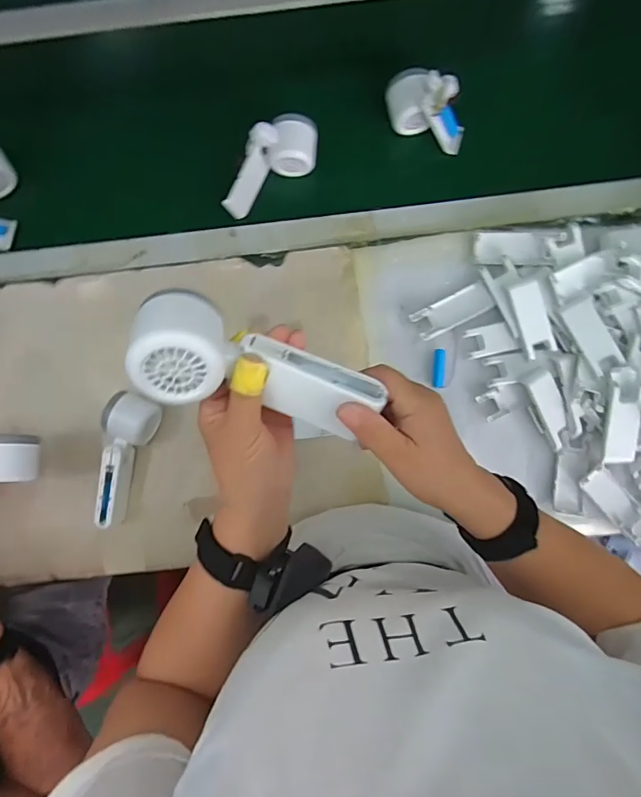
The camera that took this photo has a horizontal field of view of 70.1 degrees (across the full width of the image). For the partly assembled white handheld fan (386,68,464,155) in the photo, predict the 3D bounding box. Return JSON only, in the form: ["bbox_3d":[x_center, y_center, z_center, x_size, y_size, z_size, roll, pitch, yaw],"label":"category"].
[{"bbox_3d":[0.137,-0.372,0.583,0.109,0.068,0.058,14,86,3],"label":"partly assembled white handheld fan"}]

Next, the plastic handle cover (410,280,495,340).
[{"bbox_3d":[0.172,-0.114,0.599,0.100,0.025,0.040,-26,86,0],"label":"plastic handle cover"}]

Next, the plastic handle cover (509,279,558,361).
[{"bbox_3d":[0.264,-0.099,0.565,0.037,0.020,0.089,-17,86,0],"label":"plastic handle cover"}]

